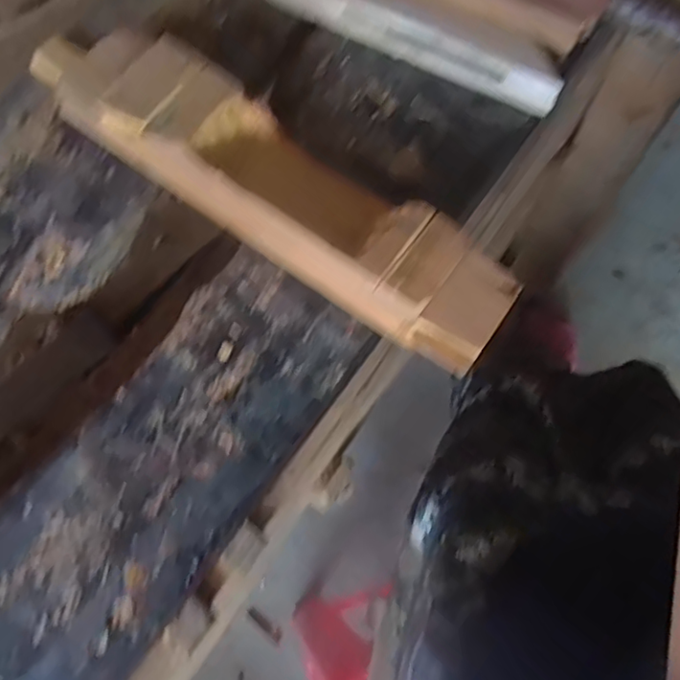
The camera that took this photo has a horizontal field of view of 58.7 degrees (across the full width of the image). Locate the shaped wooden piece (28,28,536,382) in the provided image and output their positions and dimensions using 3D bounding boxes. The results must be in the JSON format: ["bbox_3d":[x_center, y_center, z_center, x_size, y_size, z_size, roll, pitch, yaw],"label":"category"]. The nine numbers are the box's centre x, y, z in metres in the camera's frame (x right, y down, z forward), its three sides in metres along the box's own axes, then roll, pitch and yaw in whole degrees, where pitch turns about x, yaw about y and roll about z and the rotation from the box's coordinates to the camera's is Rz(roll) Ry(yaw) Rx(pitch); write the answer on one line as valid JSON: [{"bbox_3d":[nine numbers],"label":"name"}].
[{"bbox_3d":[-0.066,-0.134,0.482,0.441,0.046,0.093,34,71,10],"label":"shaped wooden piece"}]

